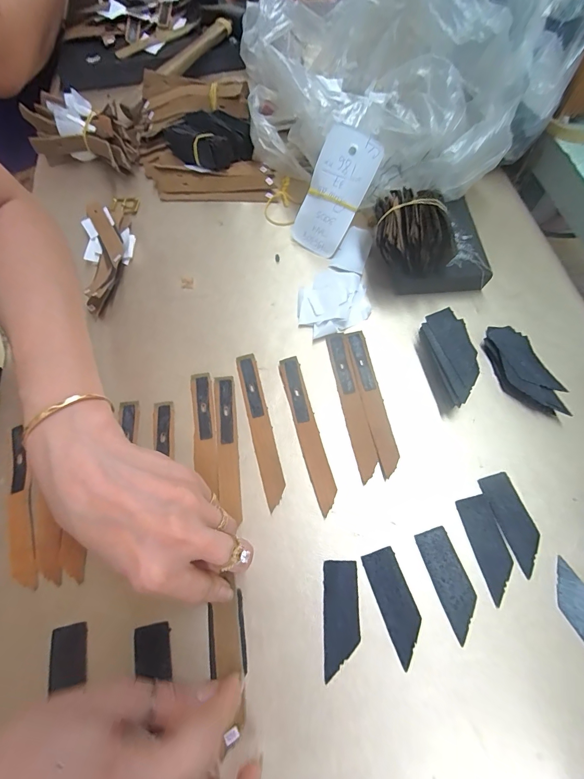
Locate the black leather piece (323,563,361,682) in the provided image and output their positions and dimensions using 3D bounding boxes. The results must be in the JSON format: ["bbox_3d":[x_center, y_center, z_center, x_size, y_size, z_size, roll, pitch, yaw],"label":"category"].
[{"bbox_3d":[0.032,0.146,0.232,0.023,0.004,0.064,0,66,3],"label":"black leather piece"}]

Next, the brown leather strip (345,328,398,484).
[{"bbox_3d":[0.064,0.007,0.291,0.016,0.004,0.123,-11,66,-2],"label":"brown leather strip"}]

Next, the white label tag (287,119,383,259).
[{"bbox_3d":[0.036,-0.178,0.330,0.053,0.101,0.008,36,35,11],"label":"white label tag"}]

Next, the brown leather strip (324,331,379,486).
[{"bbox_3d":[0.048,0.010,0.291,0.017,0.005,0.123,-10,66,-2],"label":"brown leather strip"}]

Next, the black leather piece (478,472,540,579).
[{"bbox_3d":[0.155,0.091,0.250,0.024,0.004,0.063,-17,66,-5],"label":"black leather piece"}]

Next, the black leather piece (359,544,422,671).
[{"bbox_3d":[0.068,0.138,0.233,0.023,0.004,0.063,-18,66,-5],"label":"black leather piece"}]

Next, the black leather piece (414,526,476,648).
[{"bbox_3d":[0.105,0.126,0.237,0.023,0.004,0.063,-17,66,-5],"label":"black leather piece"}]

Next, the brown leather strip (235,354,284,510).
[{"bbox_3d":[-0.025,0.028,0.286,0.017,0.004,0.125,-15,66,-4],"label":"brown leather strip"}]

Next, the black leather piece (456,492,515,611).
[{"bbox_3d":[0.134,0.106,0.244,0.023,0.004,0.063,-13,66,-3],"label":"black leather piece"}]

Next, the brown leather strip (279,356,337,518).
[{"bbox_3d":[0.012,0.031,0.283,0.017,0.006,0.124,-15,66,-4],"label":"brown leather strip"}]

